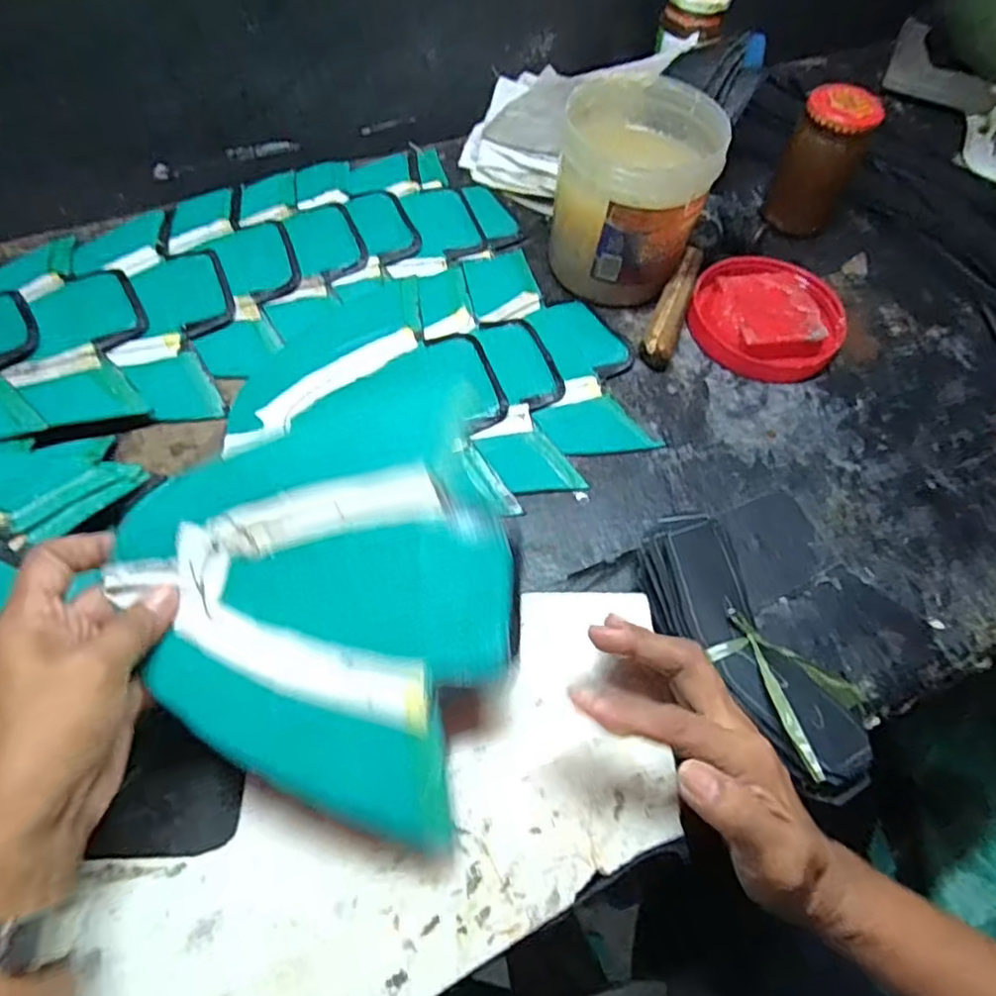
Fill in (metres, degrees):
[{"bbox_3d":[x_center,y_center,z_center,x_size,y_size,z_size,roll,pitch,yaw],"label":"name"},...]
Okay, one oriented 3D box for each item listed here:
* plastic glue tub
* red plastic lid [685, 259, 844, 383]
[{"bbox_3d":[0.105,-0.241,0.522,0.114,0.121,0.120,2,61,-3],"label":"plastic glue tub"},{"bbox_3d":[0.218,-0.148,0.538,0.120,0.025,0.112,2,61,-3],"label":"red plastic lid"}]

